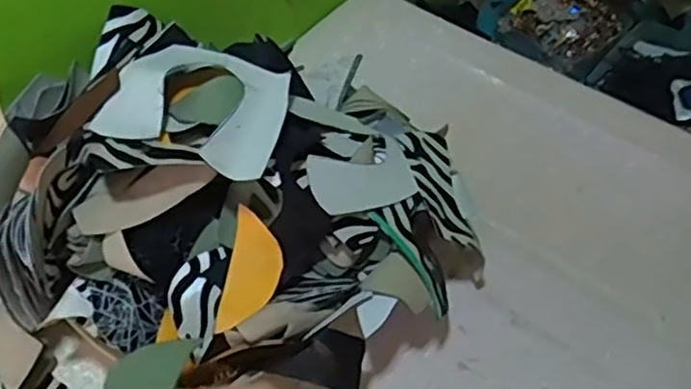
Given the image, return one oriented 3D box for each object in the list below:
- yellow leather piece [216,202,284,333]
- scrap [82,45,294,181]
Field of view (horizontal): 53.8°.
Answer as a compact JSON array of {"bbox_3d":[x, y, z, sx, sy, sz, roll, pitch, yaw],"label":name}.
[{"bbox_3d":[-0.075,0.063,0.555,0.041,0.011,0.098,8,74,7],"label":"yellow leather piece"},{"bbox_3d":[-0.114,-0.078,0.547,0.133,0.026,0.121,12,53,10],"label":"scrap"}]

